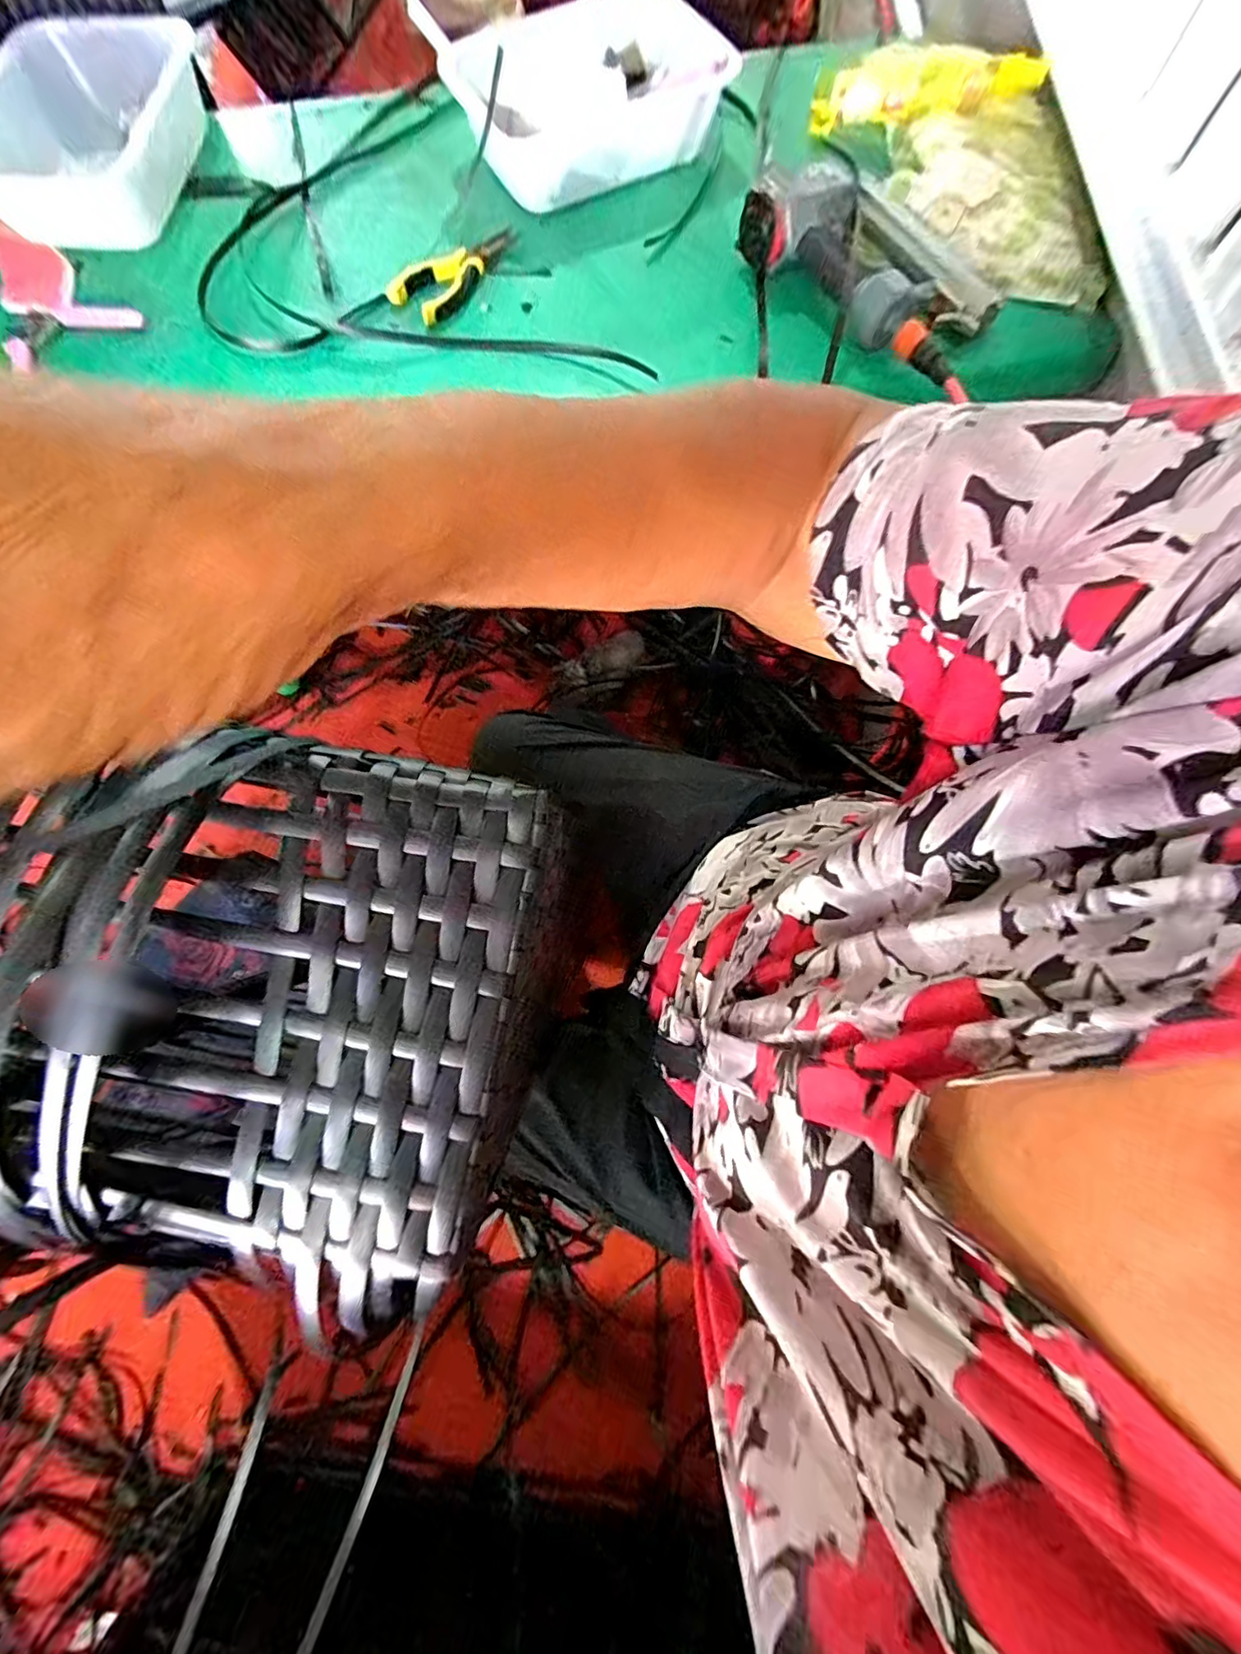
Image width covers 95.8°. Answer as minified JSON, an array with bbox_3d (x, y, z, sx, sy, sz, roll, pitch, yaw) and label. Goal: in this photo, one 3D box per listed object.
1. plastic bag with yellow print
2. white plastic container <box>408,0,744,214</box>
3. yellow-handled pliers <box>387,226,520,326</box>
[{"bbox_3d":[0.347,-0.662,0.555,0.143,0.085,0.348,-20,75,-7],"label":"plastic bag with yellow print"},{"bbox_3d":[-0.040,-0.803,0.600,0.317,0.105,0.195,-22,75,-8],"label":"white plastic container"},{"bbox_3d":[-0.171,-0.594,0.590,0.076,0.018,0.156,36,76,8],"label":"yellow-handled pliers"}]

